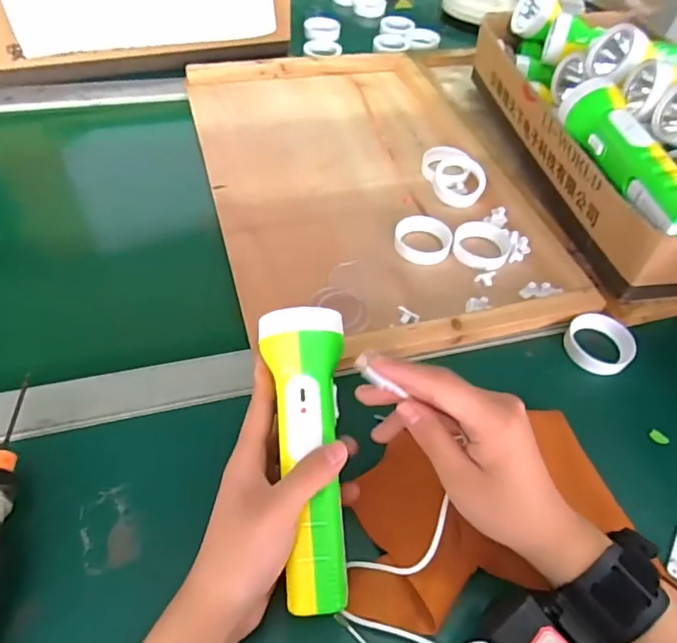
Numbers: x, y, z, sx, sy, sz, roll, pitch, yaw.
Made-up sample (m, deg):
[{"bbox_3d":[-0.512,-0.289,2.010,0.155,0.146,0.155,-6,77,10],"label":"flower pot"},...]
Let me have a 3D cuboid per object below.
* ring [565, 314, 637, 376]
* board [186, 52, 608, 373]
[{"bbox_3d":[0.219,0.019,0.445,0.045,0.020,0.055,-34,61,-27],"label":"ring"},{"bbox_3d":[0.023,-0.163,0.568,0.303,0.021,0.473,-10,53,-13],"label":"board"}]

